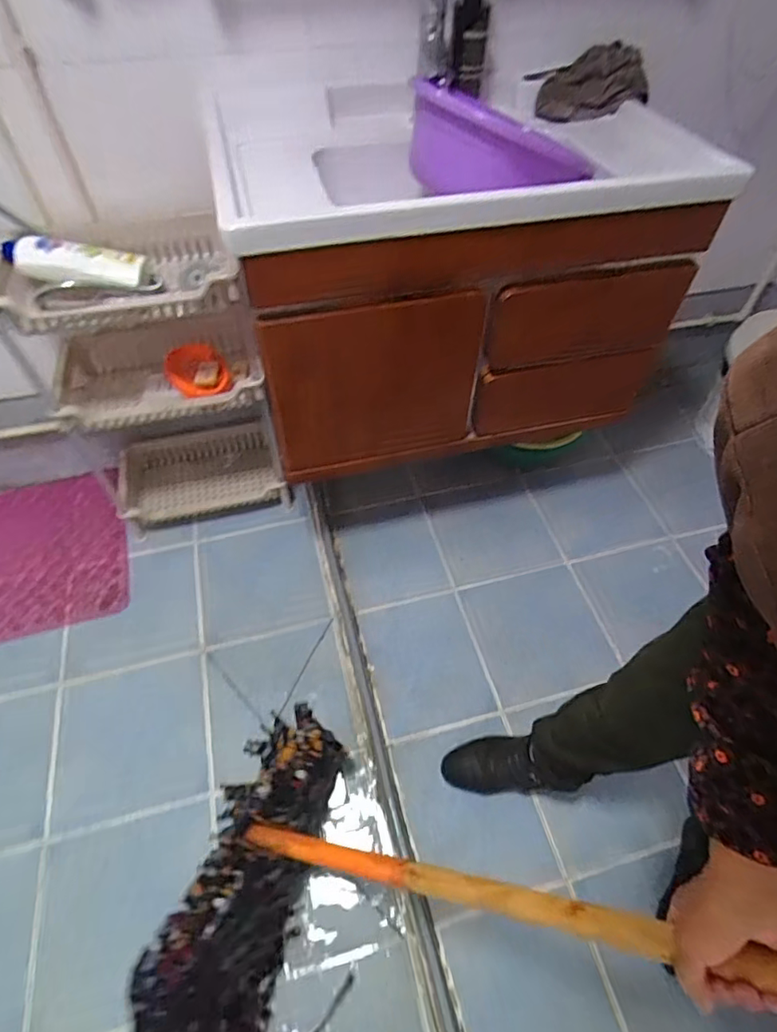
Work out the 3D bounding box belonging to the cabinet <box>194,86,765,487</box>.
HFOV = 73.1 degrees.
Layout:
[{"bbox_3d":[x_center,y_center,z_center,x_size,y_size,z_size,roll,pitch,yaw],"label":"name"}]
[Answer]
[{"bbox_3d":[0.098,-0.486,1.044,0.749,0.469,0.509,-13,55,-11],"label":"cabinet"}]

